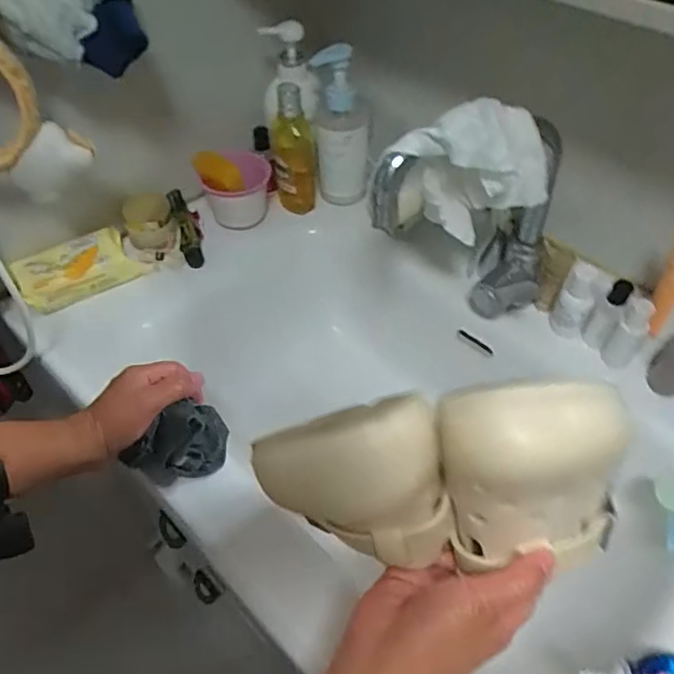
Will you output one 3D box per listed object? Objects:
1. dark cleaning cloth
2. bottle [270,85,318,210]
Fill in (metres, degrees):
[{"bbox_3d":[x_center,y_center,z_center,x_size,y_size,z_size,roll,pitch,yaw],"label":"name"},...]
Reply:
[{"bbox_3d":[-0.133,0.090,0.488,0.081,0.067,0.045,-31,56,-24],"label":"dark cleaning cloth"},{"bbox_3d":[-0.054,-0.227,0.715,0.053,0.165,0.045,-5,49,-4],"label":"bottle"}]

